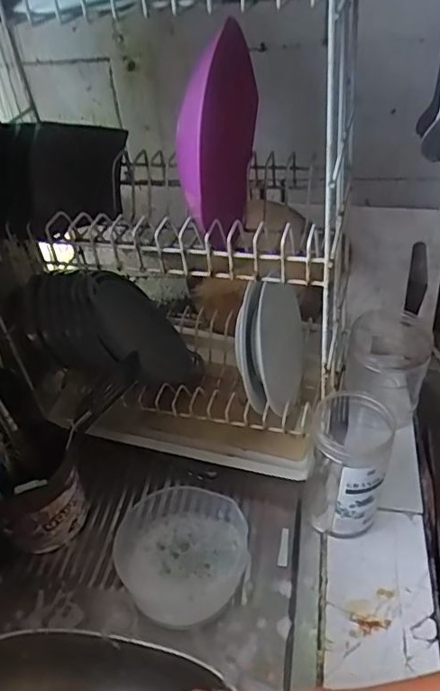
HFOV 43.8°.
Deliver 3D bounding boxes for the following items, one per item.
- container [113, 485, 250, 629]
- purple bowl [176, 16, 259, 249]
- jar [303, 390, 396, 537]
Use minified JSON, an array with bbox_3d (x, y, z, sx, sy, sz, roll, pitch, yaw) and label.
[{"bbox_3d":[-0.049,0.240,0.646,0.150,0.061,0.154,-2,39,2],"label":"container"},{"bbox_3d":[-0.002,-0.220,0.572,0.056,0.193,0.206,4,40,9],"label":"purple bowl"},{"bbox_3d":[0.148,0.146,0.647,0.085,0.168,0.092,-2,39,2],"label":"jar"}]

